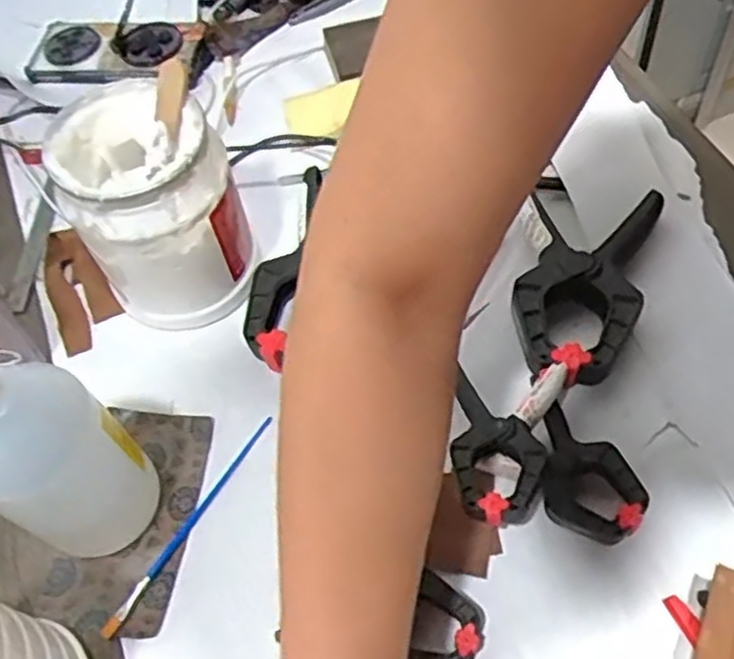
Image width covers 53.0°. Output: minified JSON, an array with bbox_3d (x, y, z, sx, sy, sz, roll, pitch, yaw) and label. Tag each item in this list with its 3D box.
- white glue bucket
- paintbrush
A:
[{"bbox_3d":[-0.154,-0.090,0.541,0.113,0.150,0.128,-26,59,-11],"label":"white glue bucket"},{"bbox_3d":[-0.115,0.125,0.484,0.008,0.004,0.168,28,64,20],"label":"paintbrush"}]

